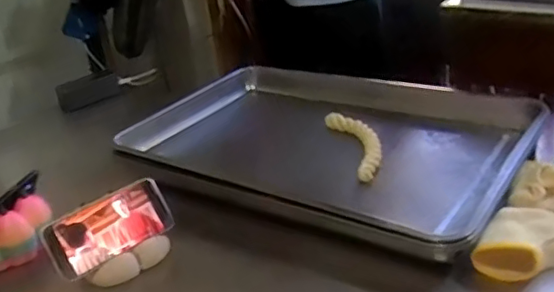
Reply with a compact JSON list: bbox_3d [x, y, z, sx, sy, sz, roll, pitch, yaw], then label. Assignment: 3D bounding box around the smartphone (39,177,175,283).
[{"bbox_3d":[-0.205,0.099,0.729,0.152,0.073,0.011,-28,-7,-34],"label":"smartphone"}]

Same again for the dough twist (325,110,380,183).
[{"bbox_3d":[0.122,-0.005,0.890,0.051,0.026,0.201,-8,27,-5],"label":"dough twist"}]

